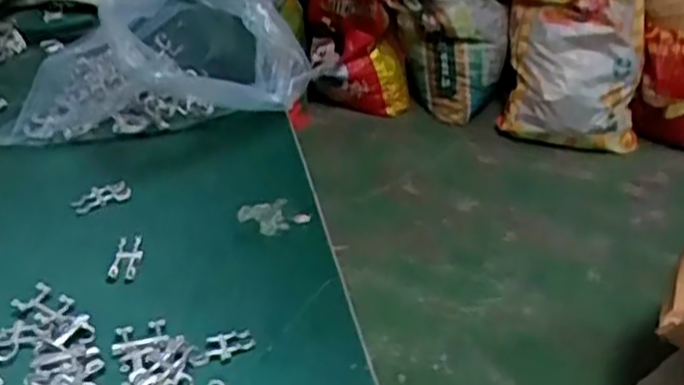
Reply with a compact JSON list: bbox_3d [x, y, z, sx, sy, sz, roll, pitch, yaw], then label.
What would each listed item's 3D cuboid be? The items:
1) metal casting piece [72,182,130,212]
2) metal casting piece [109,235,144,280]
[{"bbox_3d":[-0.155,0.003,0.469,0.036,0.006,0.014,-15,44,-24],"label":"metal casting piece"},{"bbox_3d":[-0.127,0.038,0.432,0.016,0.004,0.033,4,39,-3],"label":"metal casting piece"}]

